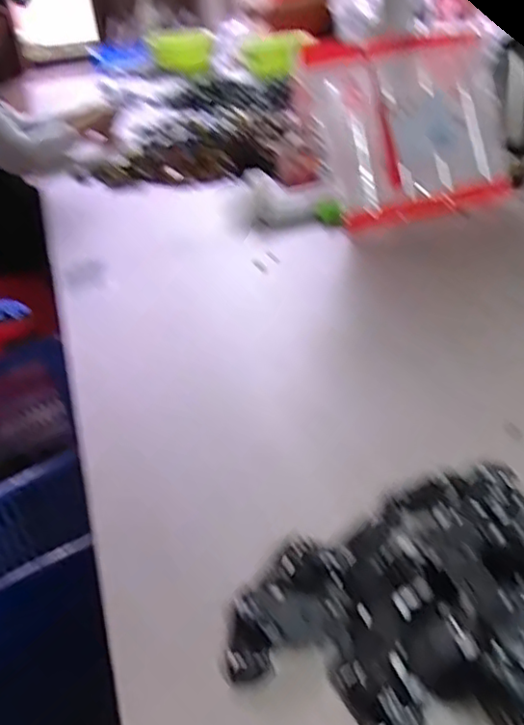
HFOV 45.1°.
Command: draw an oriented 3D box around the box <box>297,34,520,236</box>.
[{"bbox_3d":[0.242,-0.373,1.007,0.309,0.286,0.063,-17,5,-8],"label":"box"}]

